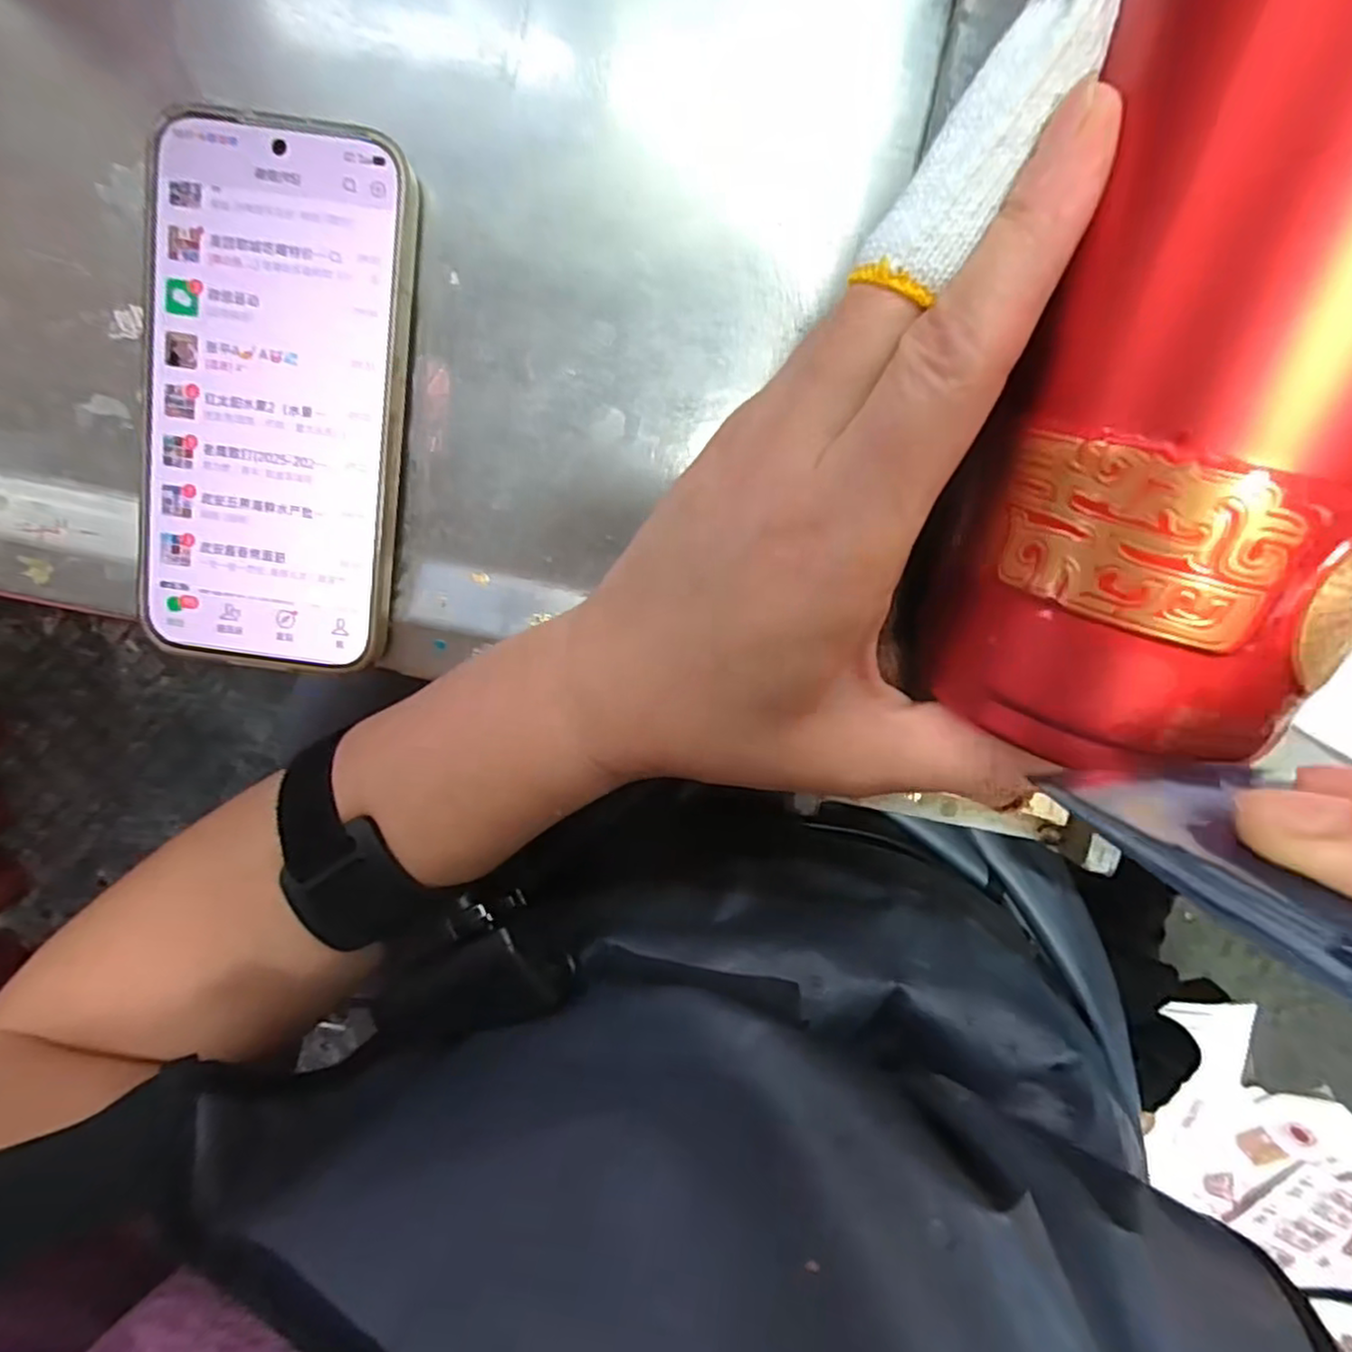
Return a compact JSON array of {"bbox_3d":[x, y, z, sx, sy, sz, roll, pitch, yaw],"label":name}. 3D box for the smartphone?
[{"bbox_3d":[-0.122,-0.082,0.214,0.075,0.016,0.156,8,98,-1],"label":"smartphone"}]

